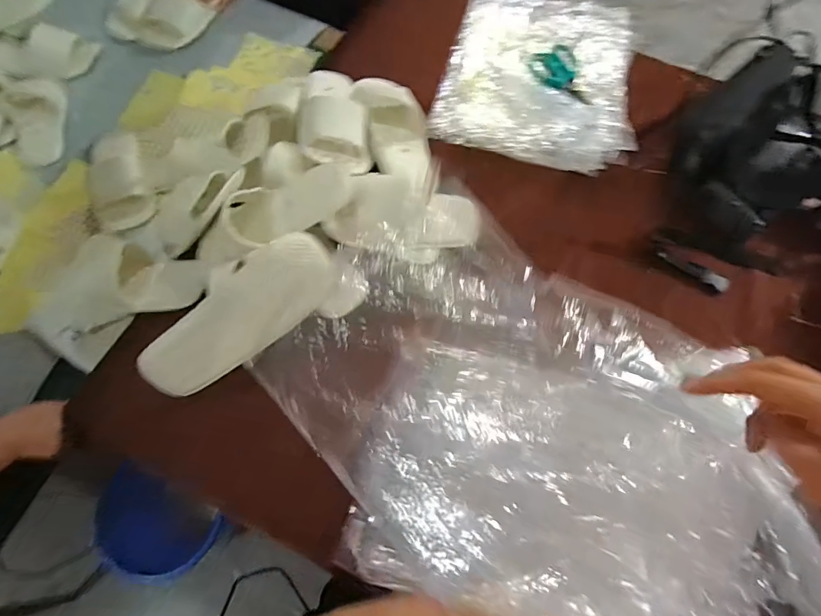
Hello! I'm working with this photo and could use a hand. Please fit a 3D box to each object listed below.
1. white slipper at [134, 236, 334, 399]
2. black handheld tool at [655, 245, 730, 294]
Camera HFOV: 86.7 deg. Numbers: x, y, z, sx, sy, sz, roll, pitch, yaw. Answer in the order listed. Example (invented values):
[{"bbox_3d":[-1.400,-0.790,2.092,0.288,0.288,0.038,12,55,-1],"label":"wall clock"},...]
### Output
[{"bbox_3d":[-0.238,-0.002,0.609,0.270,0.118,0.075,-39,35,-12],"label":"white slipper"},{"bbox_3d":[0.420,-0.062,0.648,0.109,0.013,0.027,33,74,13],"label":"black handheld tool"}]

